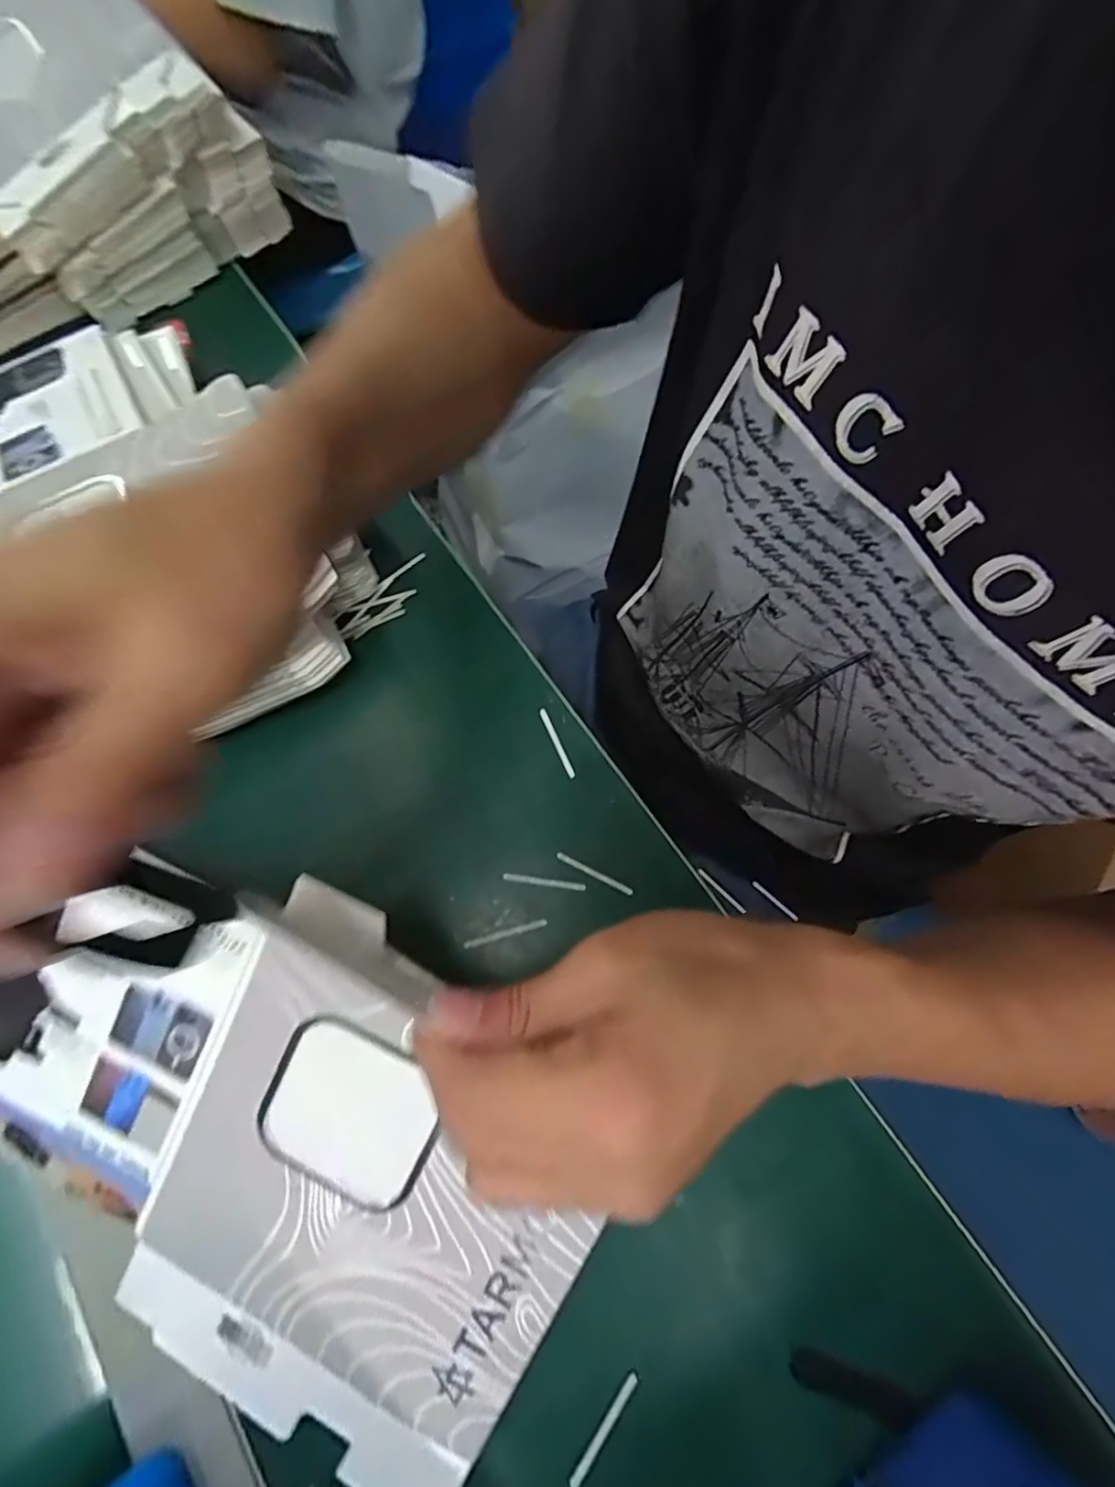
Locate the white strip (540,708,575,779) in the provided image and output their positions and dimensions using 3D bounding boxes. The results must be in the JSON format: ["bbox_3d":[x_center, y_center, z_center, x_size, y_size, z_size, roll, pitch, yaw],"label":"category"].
[{"bbox_3d":[0.000,0.000,0.342,0.004,0.004,0.044,-23,74,-6],"label":"white strip"}]

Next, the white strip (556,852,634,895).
[{"bbox_3d":[0.020,0.070,0.319,0.045,0.004,0.004,26,75,9],"label":"white strip"}]

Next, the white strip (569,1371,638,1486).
[{"bbox_3d":[0.019,0.281,0.241,0.004,0.004,0.043,39,77,12],"label":"white strip"}]

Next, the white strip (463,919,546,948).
[{"bbox_3d":[-0.027,0.099,0.308,0.044,0.004,0.004,-15,73,-4],"label":"white strip"}]

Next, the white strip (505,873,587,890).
[{"bbox_3d":[-0.007,0.074,0.317,0.044,0.004,0.004,8,73,3],"label":"white strip"}]

